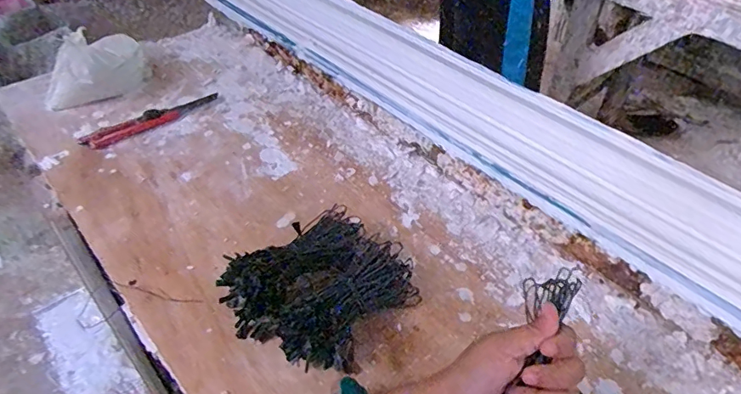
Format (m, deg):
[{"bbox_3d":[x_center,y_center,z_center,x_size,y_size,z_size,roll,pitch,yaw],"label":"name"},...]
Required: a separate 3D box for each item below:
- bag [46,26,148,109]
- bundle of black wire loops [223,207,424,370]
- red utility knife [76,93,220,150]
[{"bbox_3d":[-0.414,-0.198,0.736,0.157,0.088,0.066,-34,54,-31],"label":"bag"},{"bbox_3d":[-0.051,0.088,0.491,0.149,0.041,0.151,30,51,26],"label":"bundle of black wire loops"},{"bbox_3d":[-0.314,-0.114,0.715,0.199,0.012,0.042,-32,53,-30],"label":"red utility knife"}]

